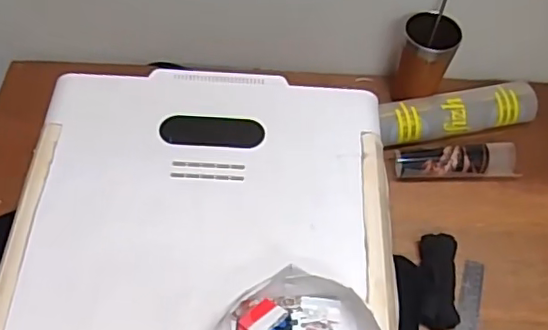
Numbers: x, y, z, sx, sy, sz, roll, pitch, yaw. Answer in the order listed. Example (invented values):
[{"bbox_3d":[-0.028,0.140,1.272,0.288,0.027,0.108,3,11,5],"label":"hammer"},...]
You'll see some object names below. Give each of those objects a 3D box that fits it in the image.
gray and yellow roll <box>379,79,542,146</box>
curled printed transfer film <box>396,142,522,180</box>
[{"bbox_3d":[0.280,-0.077,0.913,0.262,0.057,0.071,-13,58,-12],"label":"gray and yellow roll"},{"bbox_3d":[0.269,-0.006,0.869,0.183,0.041,0.055,-1,56,-4],"label":"curled printed transfer film"}]

